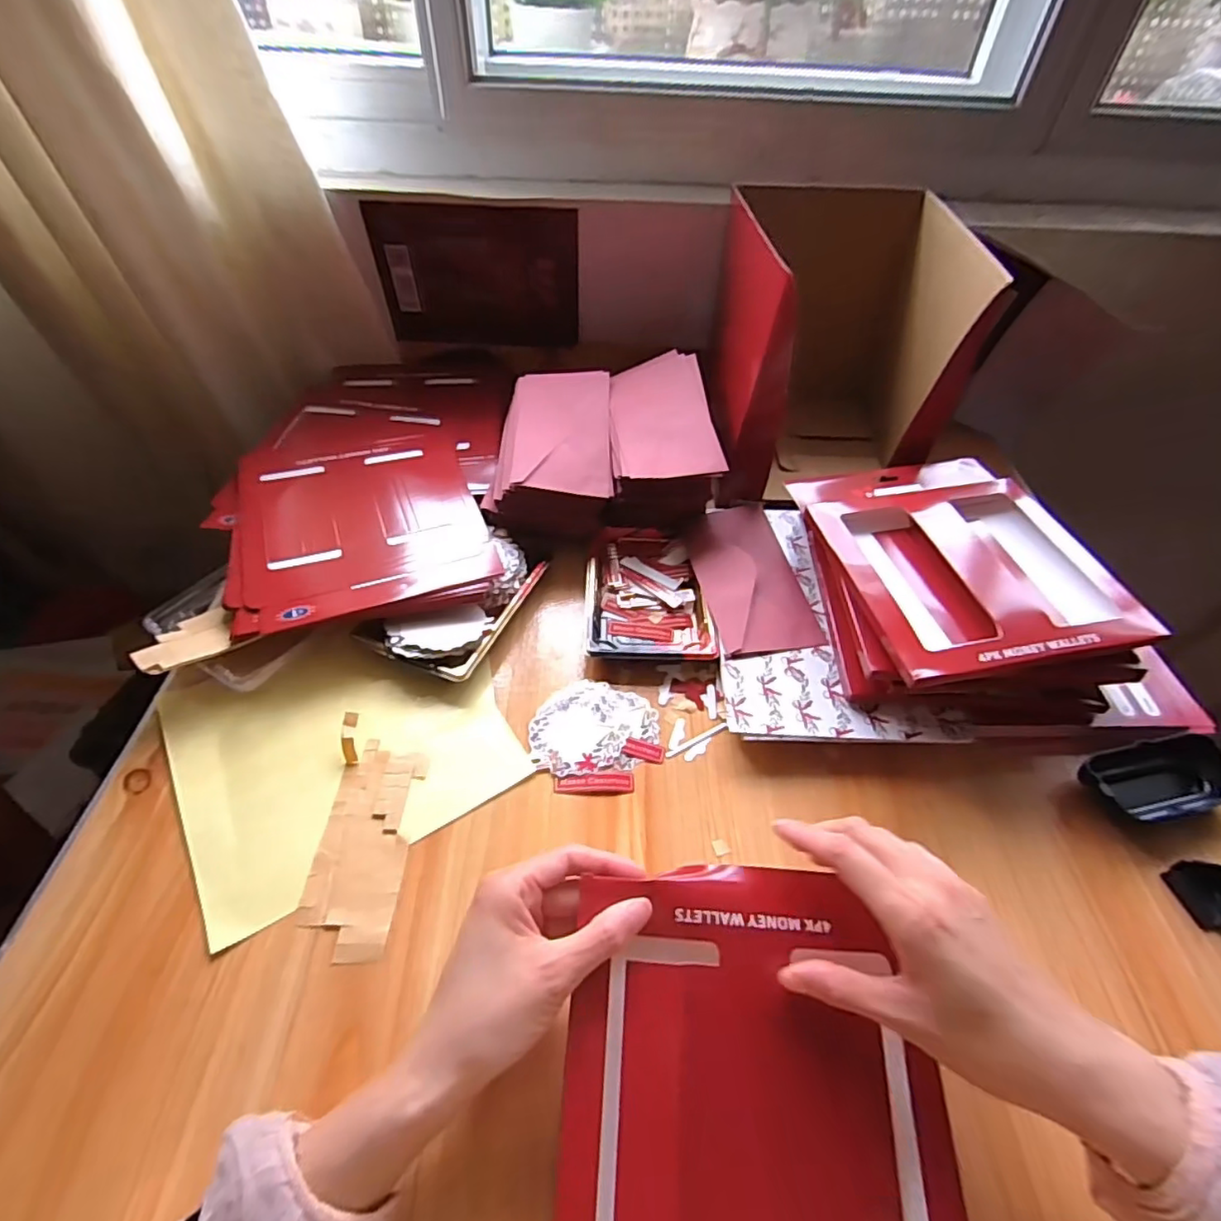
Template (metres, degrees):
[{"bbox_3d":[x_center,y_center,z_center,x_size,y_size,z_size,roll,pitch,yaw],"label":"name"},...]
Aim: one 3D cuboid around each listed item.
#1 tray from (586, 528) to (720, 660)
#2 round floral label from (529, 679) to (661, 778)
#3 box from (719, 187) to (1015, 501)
[{"bbox_3d":[0.034,-0.018,0.558,0.107,0.020,0.153,1,49,-1],"label":"tray"},{"bbox_3d":[-0.013,0.089,0.476,0.098,0.004,0.080,-6,49,-7],"label":"round floral label"},{"bbox_3d":[0.232,-0.281,0.656,0.213,0.248,0.297,6,49,3],"label":"box"}]

